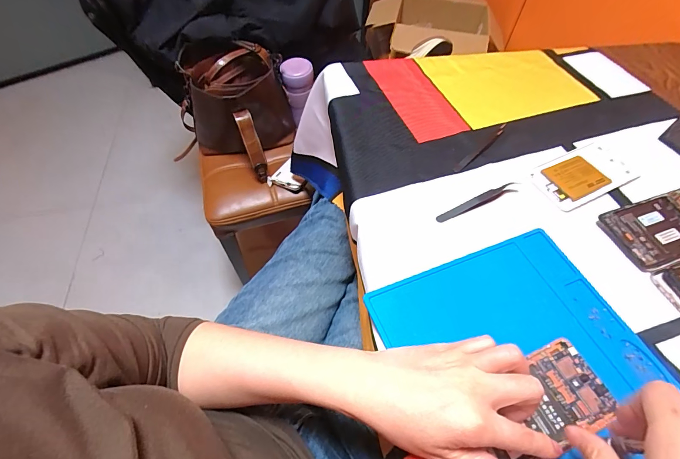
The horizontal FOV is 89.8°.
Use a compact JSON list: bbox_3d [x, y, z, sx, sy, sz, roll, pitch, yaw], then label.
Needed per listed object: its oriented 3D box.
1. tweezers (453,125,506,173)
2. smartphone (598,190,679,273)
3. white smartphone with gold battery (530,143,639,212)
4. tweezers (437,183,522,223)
[{"bbox_3d":[0.198,-0.115,0.470,0.130,0.004,0.013,-39,65,-24],"label":"tweezers"},{"bbox_3d":[0.379,-0.003,0.394,0.143,0.012,0.074,-17,58,-12],"label":"smartphone"},{"bbox_3d":[0.316,-0.071,0.441,0.134,0.006,0.069,-23,60,-15],"label":"white smartphone with gold battery"},{"bbox_3d":[0.166,-0.033,0.412,0.110,0.016,0.011,-21,59,-14],"label":"tweezers"}]

